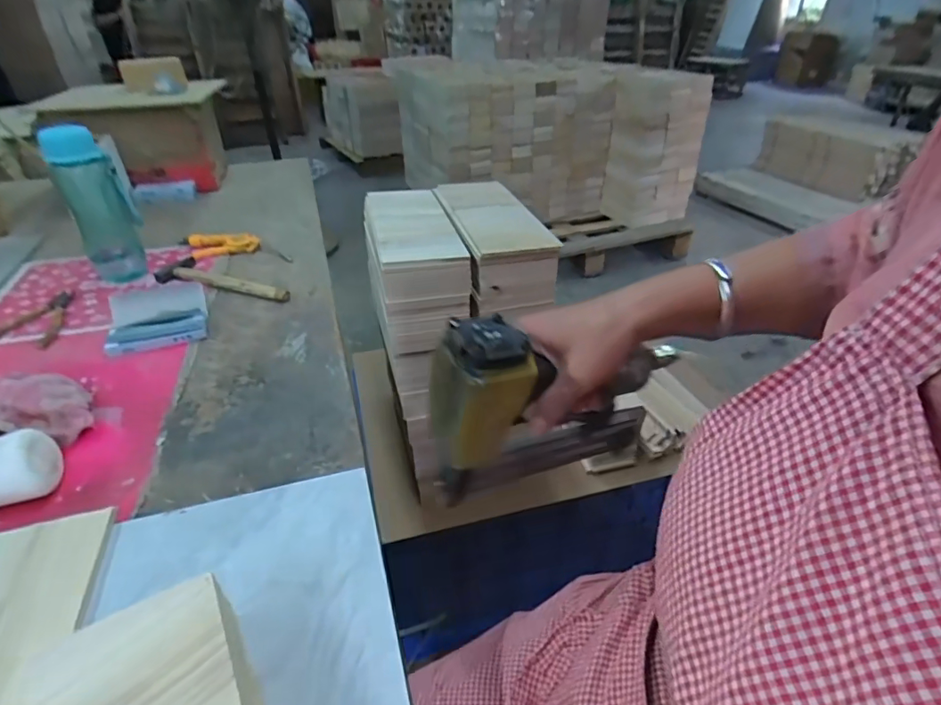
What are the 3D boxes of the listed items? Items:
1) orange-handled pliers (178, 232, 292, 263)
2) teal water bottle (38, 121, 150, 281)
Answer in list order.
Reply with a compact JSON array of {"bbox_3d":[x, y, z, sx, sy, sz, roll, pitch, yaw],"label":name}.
[{"bbox_3d":[-0.436,-0.194,0.926,0.208,0.030,0.072,-2,35,-4],"label":"orange-handled pliers"},{"bbox_3d":[-0.581,-0.228,0.790,0.083,0.225,0.078,-28,44,-34],"label":"teal water bottle"}]

